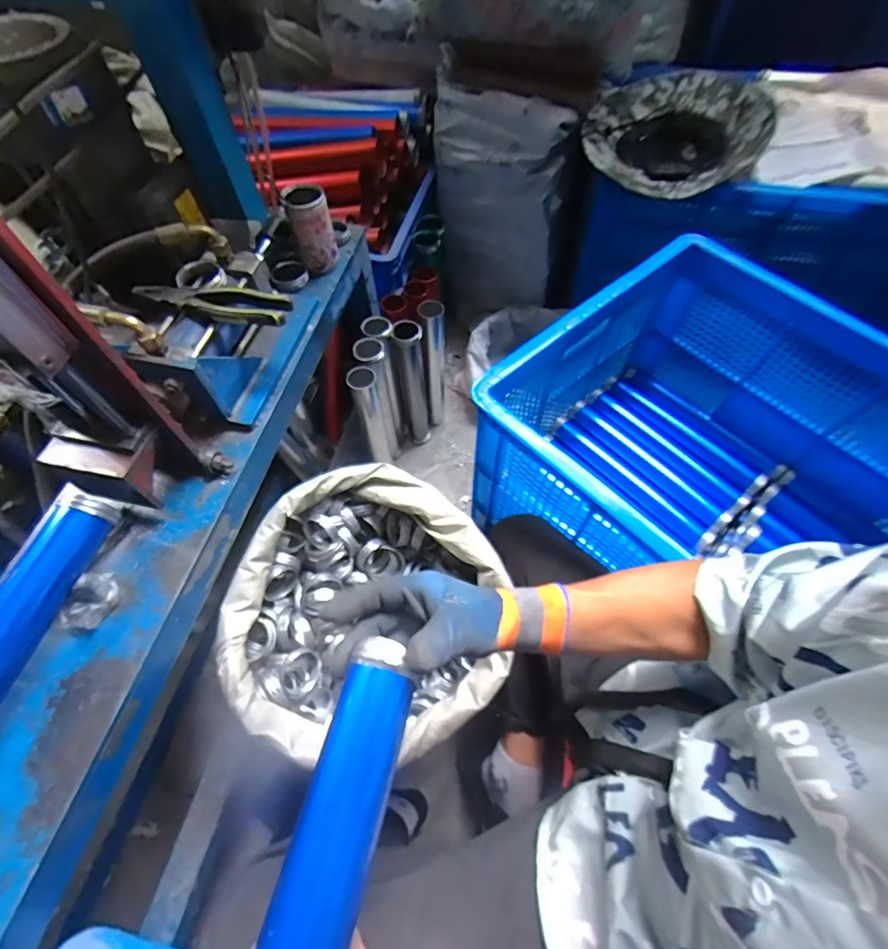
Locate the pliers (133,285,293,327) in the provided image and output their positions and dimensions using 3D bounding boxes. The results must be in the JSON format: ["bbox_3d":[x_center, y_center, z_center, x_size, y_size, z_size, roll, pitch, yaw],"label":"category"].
[{"bbox_3d":[-0.290,-0.217,0.577,0.188,0.021,0.046,7,61,5],"label":"pliers"}]

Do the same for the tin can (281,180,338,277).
[{"bbox_3d":[-0.206,-0.384,0.716,0.064,0.108,0.062,-16,61,-8],"label":"tin can"}]

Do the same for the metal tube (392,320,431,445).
[{"bbox_3d":[-0.068,-0.190,1.027,0.060,0.343,0.051,-13,61,-6],"label":"metal tube"}]

